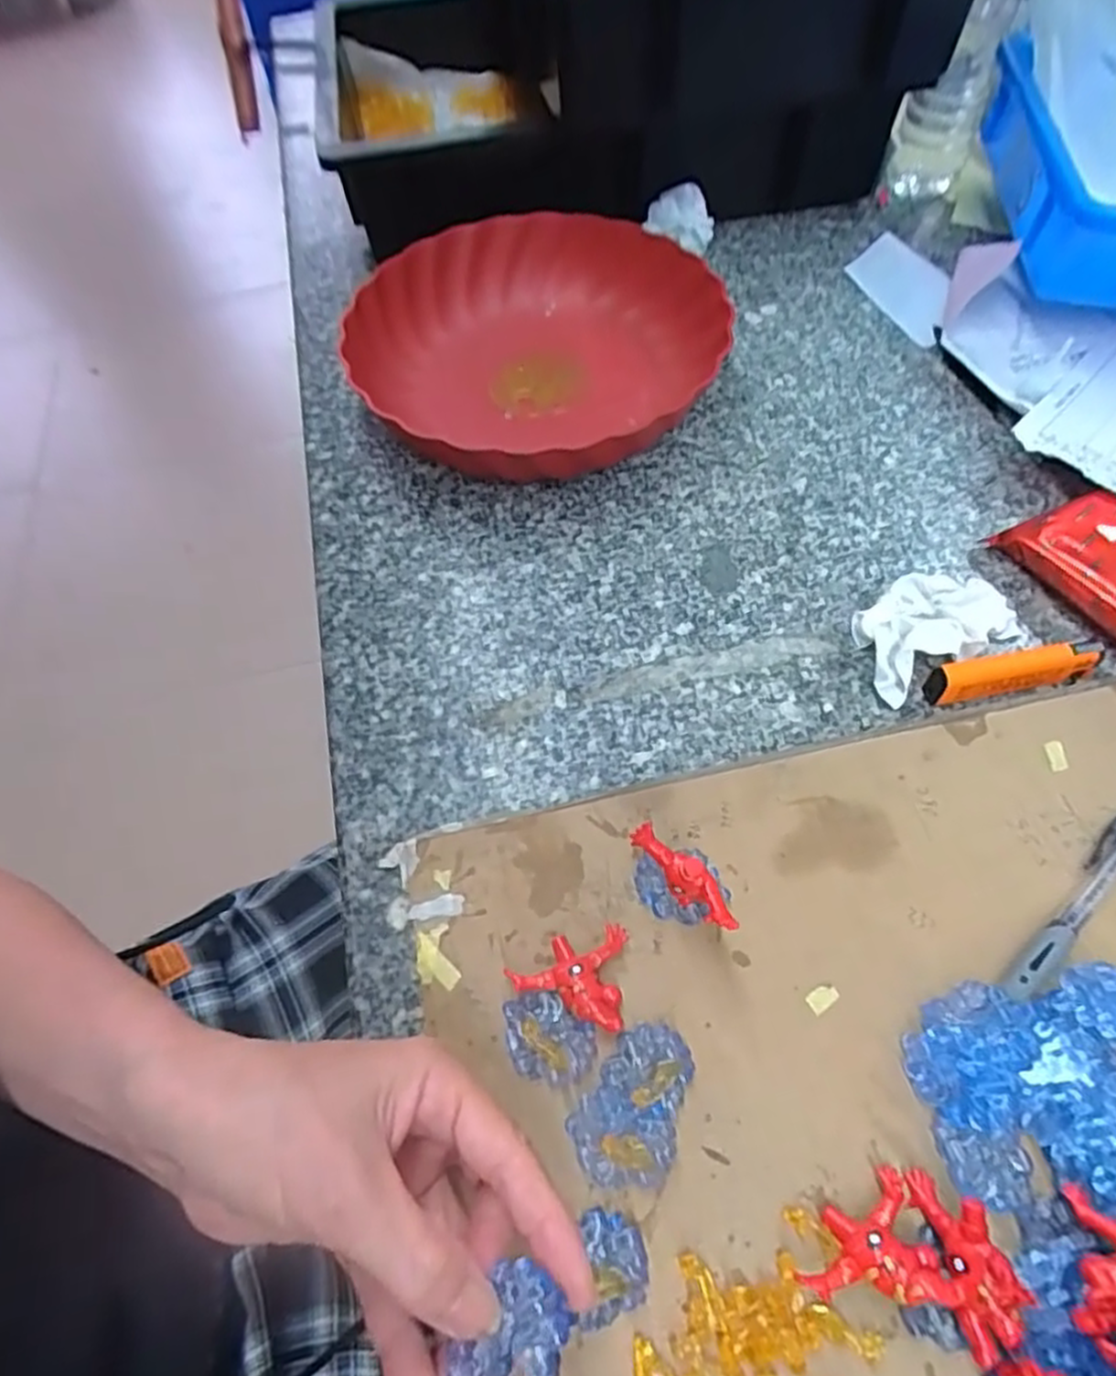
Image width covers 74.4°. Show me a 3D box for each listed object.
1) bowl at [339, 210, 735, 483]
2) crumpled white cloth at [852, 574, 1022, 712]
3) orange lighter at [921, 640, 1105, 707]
[{"bbox_3d":[-0.001,-0.236,0.500,0.234,0.058,0.225,-2,58,4],"label":"bowl"},{"bbox_3d":[0.188,-0.031,0.378,0.086,0.025,0.053,-28,60,-12],"label":"crumpled white cloth"},{"bbox_3d":[0.225,-0.009,0.360,0.081,0.018,0.014,-10,58,-1],"label":"orange lighter"}]

